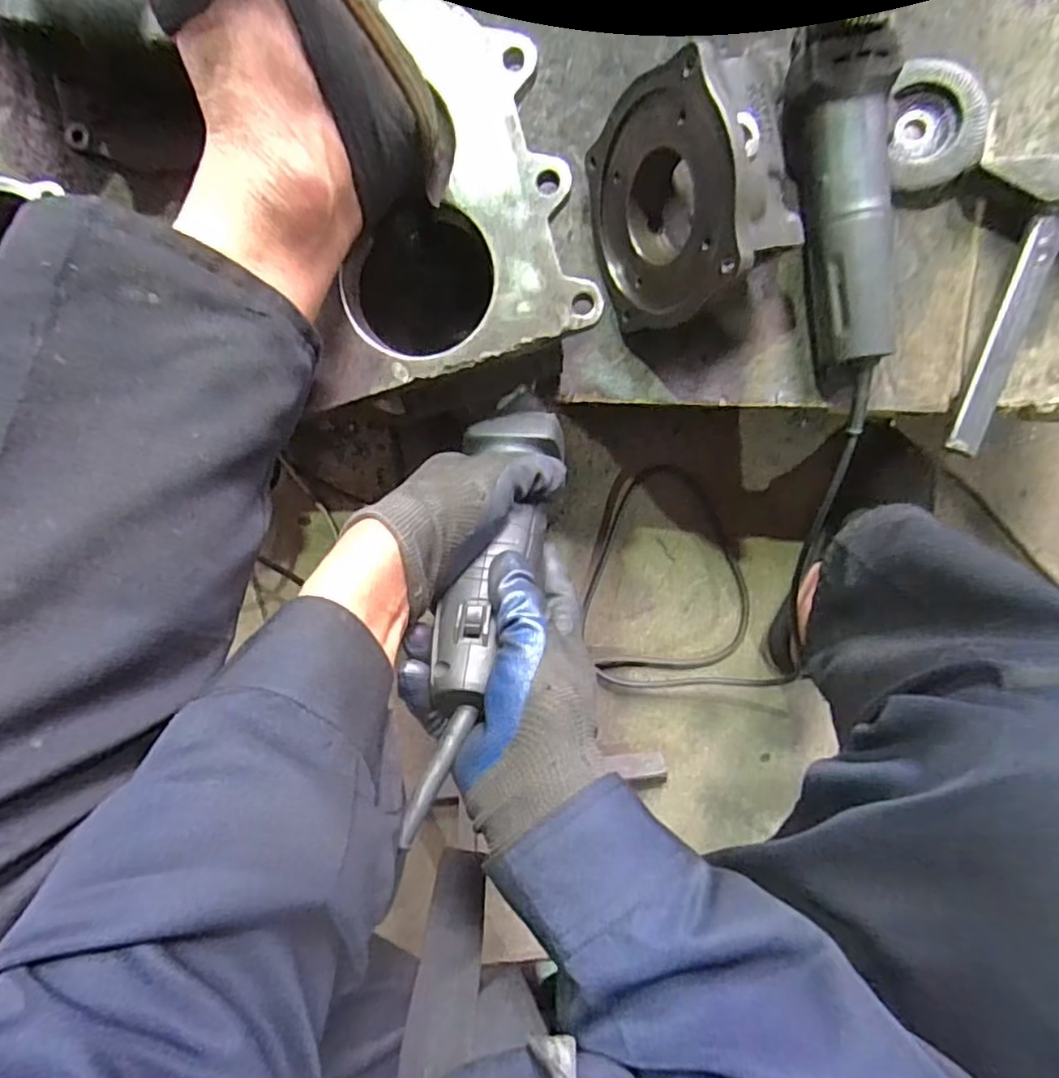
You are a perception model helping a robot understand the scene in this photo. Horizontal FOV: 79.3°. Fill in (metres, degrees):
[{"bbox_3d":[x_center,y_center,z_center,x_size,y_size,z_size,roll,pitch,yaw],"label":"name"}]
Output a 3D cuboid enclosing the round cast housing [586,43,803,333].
[{"bbox_3d":[0.132,-0.243,0.448,0.105,0.128,0.157,-16,96,-23],"label":"round cast housing"}]

